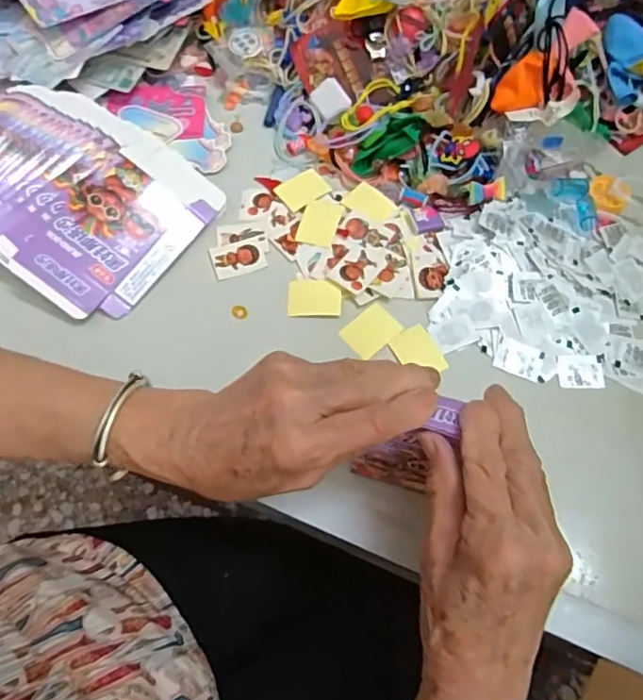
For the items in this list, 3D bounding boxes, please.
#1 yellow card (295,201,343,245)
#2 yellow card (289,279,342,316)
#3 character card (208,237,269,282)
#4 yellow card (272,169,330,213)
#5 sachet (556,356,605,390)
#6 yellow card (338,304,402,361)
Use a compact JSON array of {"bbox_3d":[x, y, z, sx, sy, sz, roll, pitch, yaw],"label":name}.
[{"bbox_3d":[-0.001,-0.101,0.440,0.030,0.004,0.040,14,68,7],"label":"yellow card"},{"bbox_3d":[-0.005,-0.040,0.414,0.039,0.004,0.030,1,67,1],"label":"yellow card"},{"bbox_3d":[-0.065,-0.072,0.431,0.041,0.004,0.030,-18,68,-7],"label":"character card"},{"bbox_3d":[-0.015,-0.132,0.454,0.039,0.004,0.032,-33,70,-12],"label":"yellow card"},{"bbox_3d":[0.185,0.015,0.393,0.032,0.004,0.024,0,67,1],"label":"sachet"},{"bbox_3d":[0.037,-0.014,0.409,0.038,0.004,0.029,-40,79,-14],"label":"yellow card"}]

